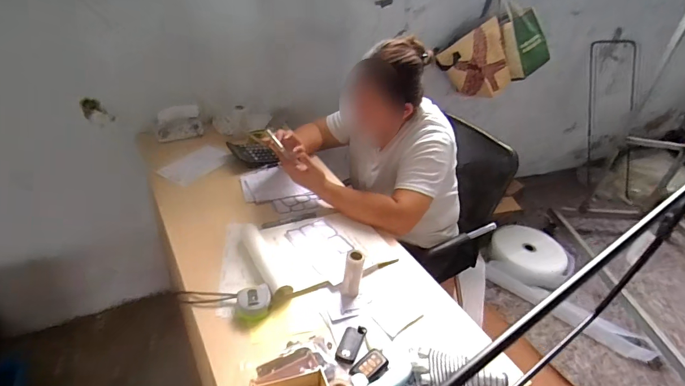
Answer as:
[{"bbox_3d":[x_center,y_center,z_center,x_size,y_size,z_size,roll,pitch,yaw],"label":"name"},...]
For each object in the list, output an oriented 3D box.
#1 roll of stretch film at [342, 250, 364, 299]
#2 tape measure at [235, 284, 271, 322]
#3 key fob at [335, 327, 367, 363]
[{"bbox_3d":[0.021,0.165,0.815,0.033,0.099,0.036,7,33,1],"label":"roll of stretch film"},{"bbox_3d":[-0.174,0.213,0.782,0.068,0.033,0.066,-1,34,-11],"label":"tape measure"},{"bbox_3d":[0.014,0.277,0.741,0.037,0.011,0.077,18,35,17],"label":"key fob"}]

